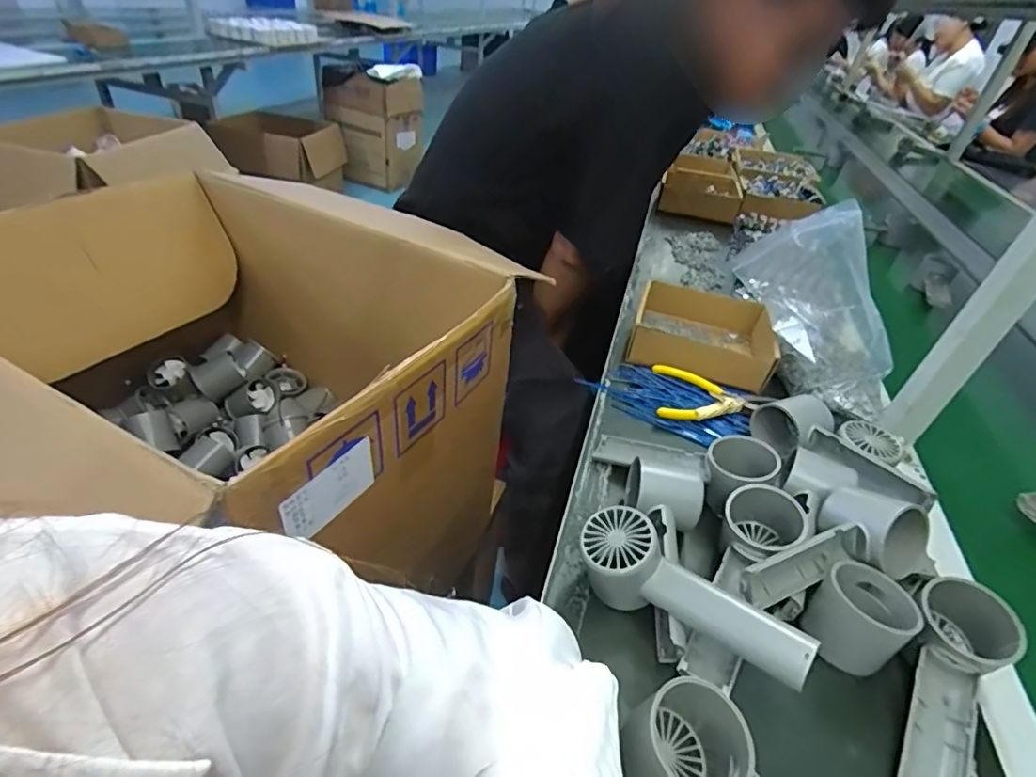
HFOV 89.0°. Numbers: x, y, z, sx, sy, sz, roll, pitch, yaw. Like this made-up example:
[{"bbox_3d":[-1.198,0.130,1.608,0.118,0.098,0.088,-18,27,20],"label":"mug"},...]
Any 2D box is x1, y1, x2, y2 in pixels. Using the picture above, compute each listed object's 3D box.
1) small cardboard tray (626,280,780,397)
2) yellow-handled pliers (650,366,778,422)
[{"bbox_3d":[0.229,-0.073,0.661,0.156,0.059,0.162,16,38,11],"label":"small cardboard tray"},{"bbox_3d":[0.212,0.014,0.578,0.123,0.019,0.084,12,37,5],"label":"yellow-handled pliers"}]

